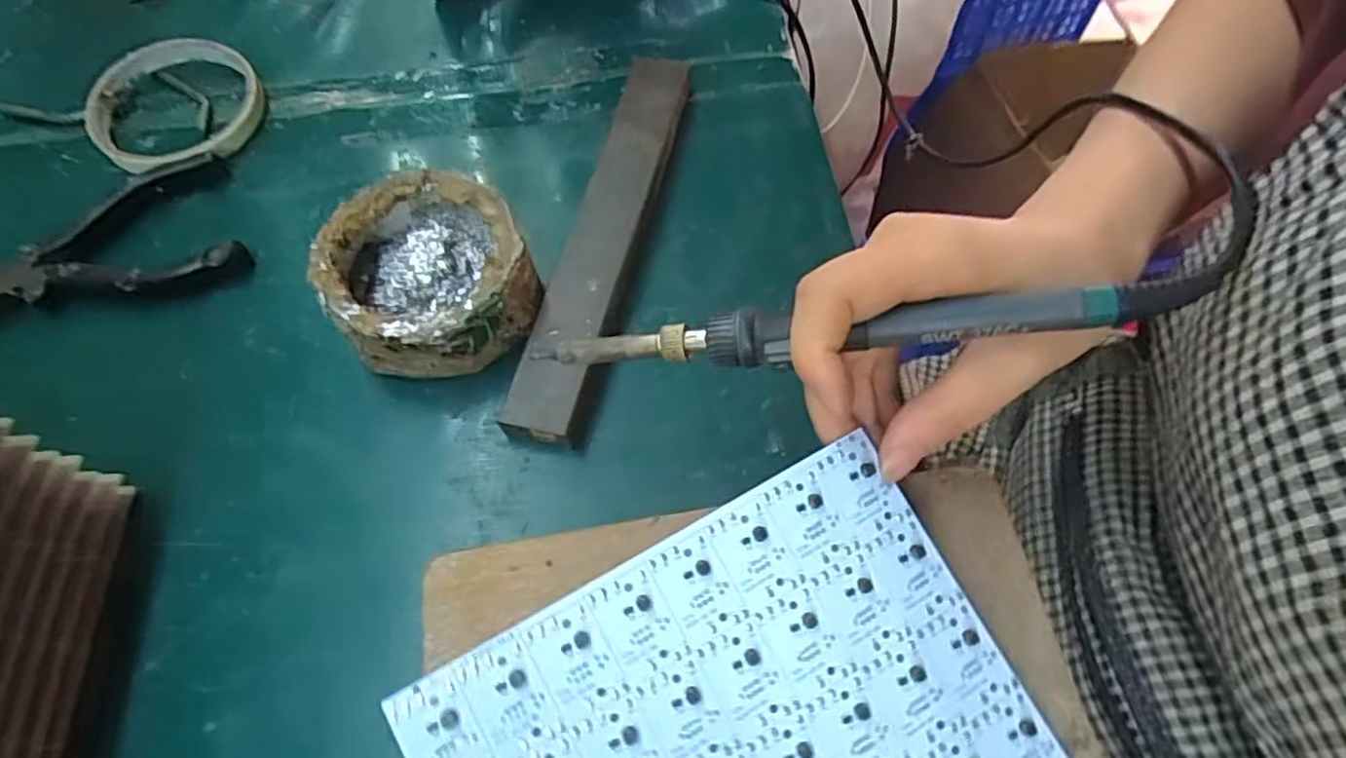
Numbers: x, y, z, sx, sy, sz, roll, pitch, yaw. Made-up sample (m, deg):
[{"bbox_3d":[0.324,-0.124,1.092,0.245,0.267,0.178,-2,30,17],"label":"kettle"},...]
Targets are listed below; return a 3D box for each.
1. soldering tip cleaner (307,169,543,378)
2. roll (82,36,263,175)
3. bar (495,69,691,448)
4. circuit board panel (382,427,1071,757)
[{"bbox_3d":[-0.104,-0.044,0.308,0.079,0.039,0.083,0,63,0],"label":"soldering tip cleaner"},{"bbox_3d":[-0.261,-0.144,0.377,0.085,0.015,0.090,-29,67,-13],"label":"roll"},{"bbox_3d":[-0.032,-0.071,0.331,0.037,0.020,0.212,12,64,7],"label":"bar"},{"bbox_3d":[0.022,0.107,0.212,0.165,0.004,0.125,-28,79,-13],"label":"circuit board panel"}]

